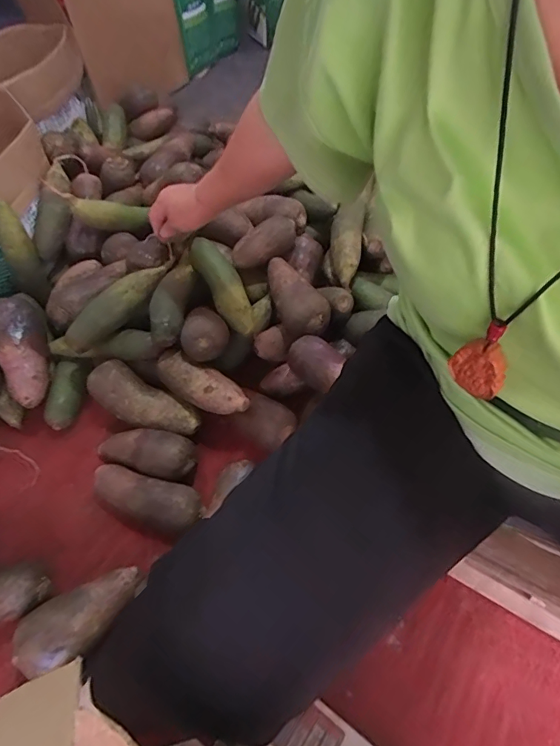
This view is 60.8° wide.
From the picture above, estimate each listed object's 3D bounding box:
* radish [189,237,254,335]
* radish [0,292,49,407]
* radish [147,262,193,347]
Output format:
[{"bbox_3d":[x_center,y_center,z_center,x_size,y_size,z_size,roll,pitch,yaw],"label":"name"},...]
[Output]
[{"bbox_3d":[-0.093,-0.148,0.784,0.056,0.051,0.182,-23,56,-12],"label":"radish"},{"bbox_3d":[-0.427,-0.048,0.779,0.079,0.062,0.211,-17,69,-8],"label":"radish"},{"bbox_3d":[-0.178,-0.120,0.757,0.053,0.043,0.169,0,55,4],"label":"radish"}]

